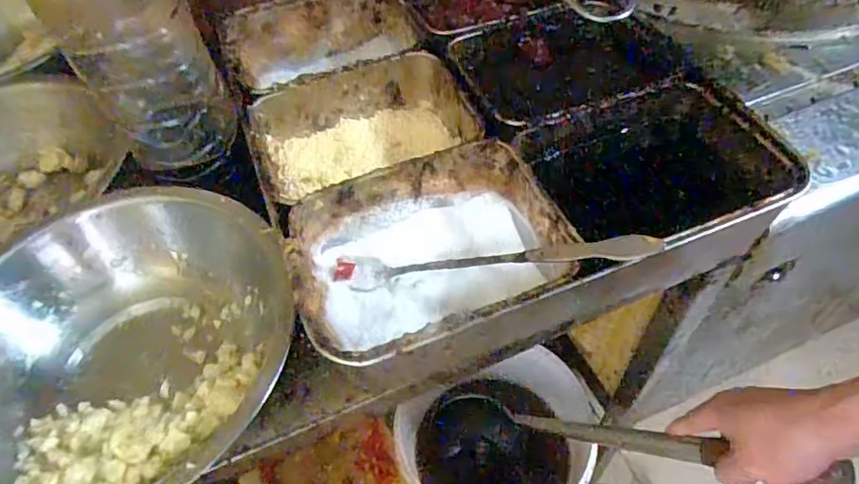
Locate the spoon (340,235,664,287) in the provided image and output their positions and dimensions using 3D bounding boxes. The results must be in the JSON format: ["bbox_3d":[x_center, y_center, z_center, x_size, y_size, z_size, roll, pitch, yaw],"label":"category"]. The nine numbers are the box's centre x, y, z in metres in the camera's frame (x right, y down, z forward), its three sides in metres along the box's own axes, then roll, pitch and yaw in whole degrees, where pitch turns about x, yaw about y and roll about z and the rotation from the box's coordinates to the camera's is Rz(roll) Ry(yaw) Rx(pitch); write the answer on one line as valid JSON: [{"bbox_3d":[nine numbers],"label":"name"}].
[{"bbox_3d":[0.031,0.010,0.306,0.176,0.012,0.021,-7,48,30],"label":"spoon"}]

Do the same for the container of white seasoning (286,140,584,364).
[{"bbox_3d":[-0.001,0.014,0.316,0.140,0.057,0.108,-20,55,-12],"label":"container of white seasoning"}]

